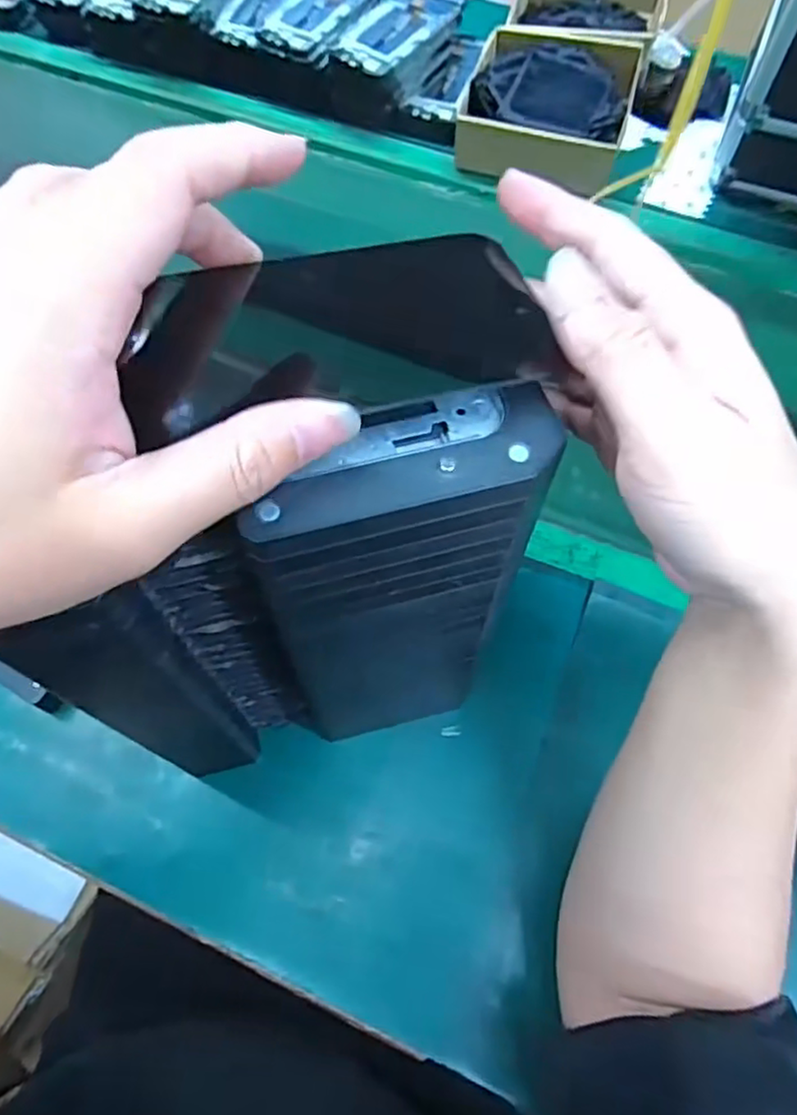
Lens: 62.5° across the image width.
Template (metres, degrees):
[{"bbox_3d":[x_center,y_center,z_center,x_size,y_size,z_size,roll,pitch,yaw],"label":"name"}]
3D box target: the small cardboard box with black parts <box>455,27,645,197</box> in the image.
[{"bbox_3d":[0.164,-0.491,0.712,0.170,0.051,0.200,17,64,8],"label":"small cardboard box with black parts"}]

